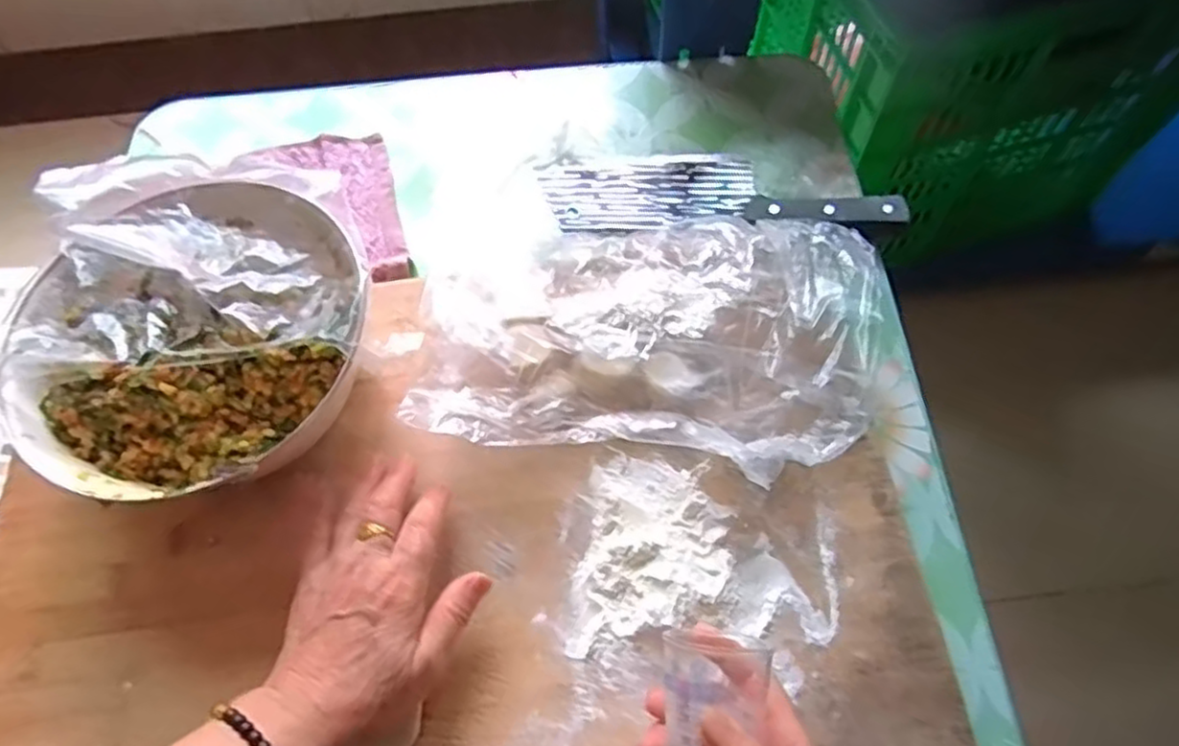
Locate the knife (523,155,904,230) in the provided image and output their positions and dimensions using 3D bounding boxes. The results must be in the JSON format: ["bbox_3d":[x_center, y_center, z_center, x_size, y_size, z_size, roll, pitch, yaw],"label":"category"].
[{"bbox_3d":[0.094,-0.139,0.536,0.261,0.028,0.076,6,65,5],"label":"knife"}]

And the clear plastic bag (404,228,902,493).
[{"bbox_3d":[0.047,-0.023,0.440,0.291,0.061,0.166,-3,65,1],"label":"clear plastic bag"}]

